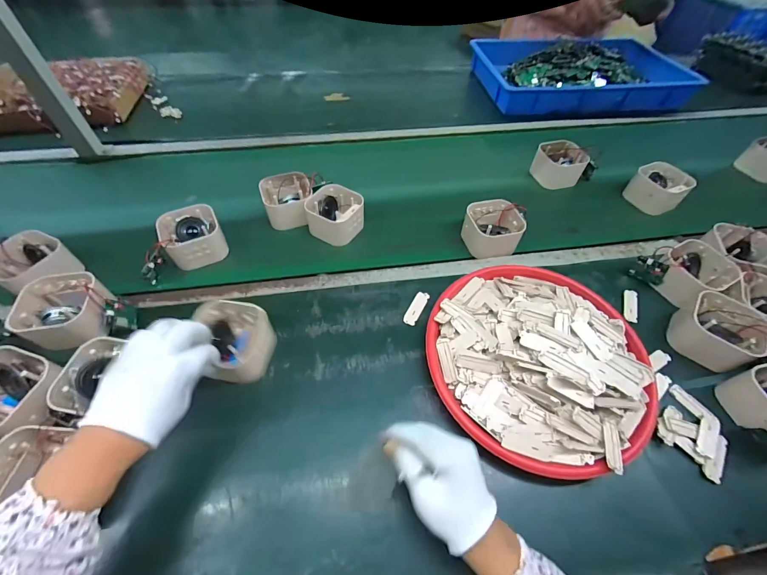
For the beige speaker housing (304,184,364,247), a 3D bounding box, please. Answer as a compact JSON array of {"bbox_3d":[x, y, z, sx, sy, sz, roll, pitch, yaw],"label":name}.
[{"bbox_3d":[-0.084,-0.132,0.610,0.089,0.055,0.089,25,56,16],"label":"beige speaker housing"}]

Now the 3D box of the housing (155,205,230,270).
[{"bbox_3d":[-0.319,-0.085,0.574,0.092,0.066,0.085,-29,61,-20],"label":"housing"}]

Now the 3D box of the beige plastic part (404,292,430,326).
[{"bbox_3d":[0.050,0.032,0.521,0.021,0.004,0.061,25,56,15],"label":"beige plastic part"}]

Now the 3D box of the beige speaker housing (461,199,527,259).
[{"bbox_3d":[0.193,-0.108,0.604,0.095,0.054,0.092,-10,54,-10],"label":"beige speaker housing"}]

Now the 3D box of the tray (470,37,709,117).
[{"bbox_3d":[0.550,-0.621,0.960,0.539,0.069,0.380,-7,54,-8],"label":"tray"}]

